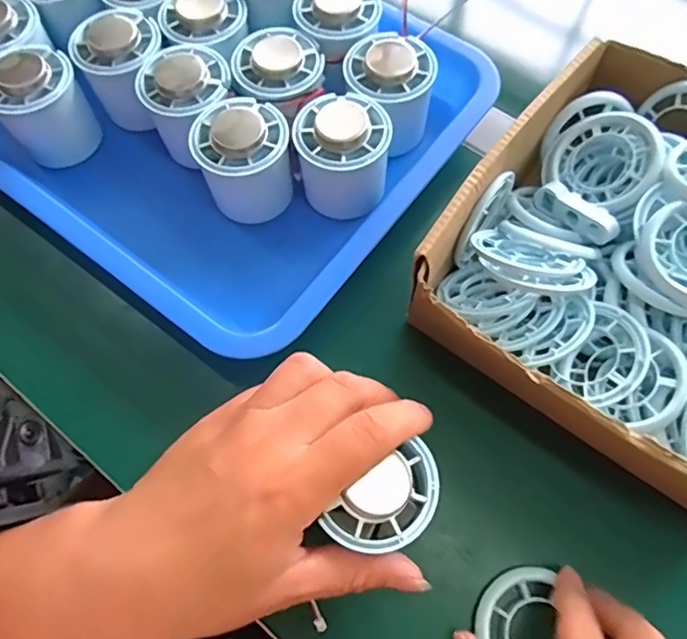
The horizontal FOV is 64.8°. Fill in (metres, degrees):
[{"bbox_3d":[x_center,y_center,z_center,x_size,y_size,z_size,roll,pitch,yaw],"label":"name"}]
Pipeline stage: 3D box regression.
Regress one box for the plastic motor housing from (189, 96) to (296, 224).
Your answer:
[{"bbox_3d":[-0.057,-0.093,0.325,0.052,0.062,0.052,-1,65,1],"label":"plastic motor housing"}]

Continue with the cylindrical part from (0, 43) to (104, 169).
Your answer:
[{"bbox_3d":[-0.190,-0.135,0.343,0.051,0.059,0.051,-29,68,-12],"label":"cylindrical part"}]

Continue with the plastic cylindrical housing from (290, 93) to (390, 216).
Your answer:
[{"bbox_3d":[0.000,-0.097,0.324,0.051,0.065,0.049,-1,65,1],"label":"plastic cylindrical housing"}]

